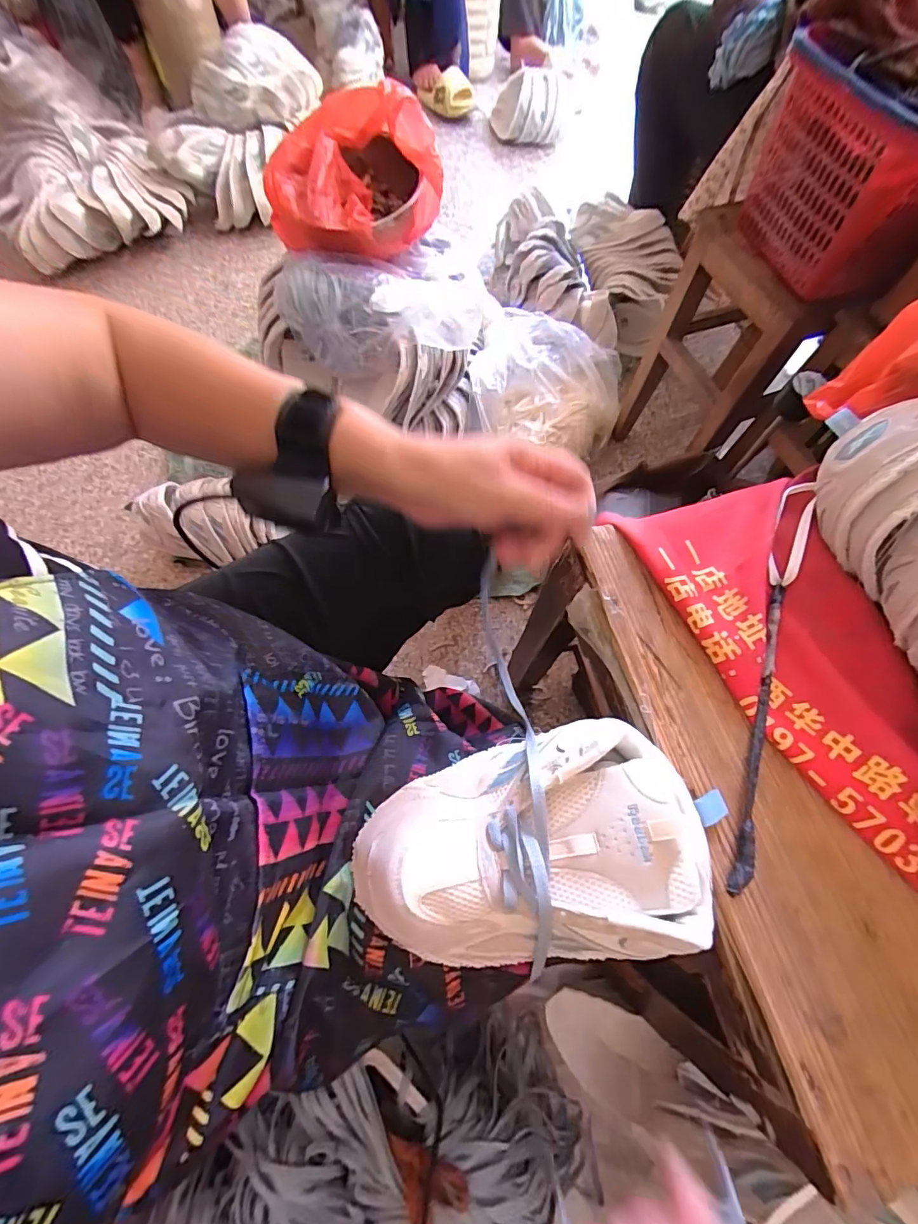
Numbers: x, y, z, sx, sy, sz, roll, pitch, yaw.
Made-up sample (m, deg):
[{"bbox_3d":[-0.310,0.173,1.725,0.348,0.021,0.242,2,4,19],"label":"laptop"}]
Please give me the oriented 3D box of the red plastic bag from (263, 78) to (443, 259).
[{"bbox_3d":[-0.164,-0.653,0.686,0.275,0.154,0.220,-13,68,-6],"label":"red plastic bag"}]

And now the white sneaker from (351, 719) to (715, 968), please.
[{"bbox_3d":[0.039,0.154,0.304,0.213,0.091,0.134,-9,68,-4],"label":"white sneaker"}]

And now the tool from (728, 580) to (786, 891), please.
[{"bbox_3d":[0.214,0.078,0.332,0.012,0.011,0.228,19,69,7],"label":"tool"}]

